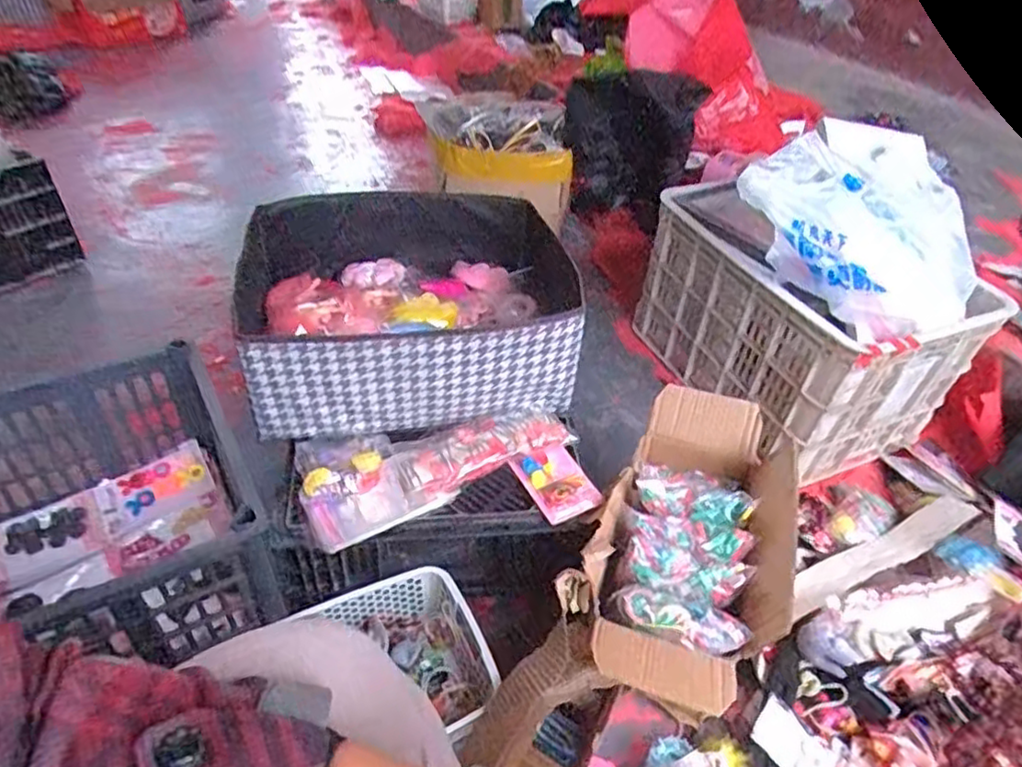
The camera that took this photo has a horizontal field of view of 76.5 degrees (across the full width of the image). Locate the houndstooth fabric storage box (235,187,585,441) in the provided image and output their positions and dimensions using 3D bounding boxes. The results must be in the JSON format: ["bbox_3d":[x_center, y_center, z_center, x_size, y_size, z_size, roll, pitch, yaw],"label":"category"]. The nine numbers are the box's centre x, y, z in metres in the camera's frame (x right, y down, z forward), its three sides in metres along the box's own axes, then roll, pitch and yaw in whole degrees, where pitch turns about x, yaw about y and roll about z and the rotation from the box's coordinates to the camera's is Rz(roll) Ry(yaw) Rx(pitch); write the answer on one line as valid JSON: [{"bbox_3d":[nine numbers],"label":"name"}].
[{"bbox_3d":[-0.142,-0.111,0.896,0.444,0.162,0.360,-2,43,-8],"label":"houndstooth fabric storage box"}]

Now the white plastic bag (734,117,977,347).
[{"bbox_3d":[0.552,-0.243,0.995,0.330,0.168,0.371,32,49,26],"label":"white plastic bag"}]

